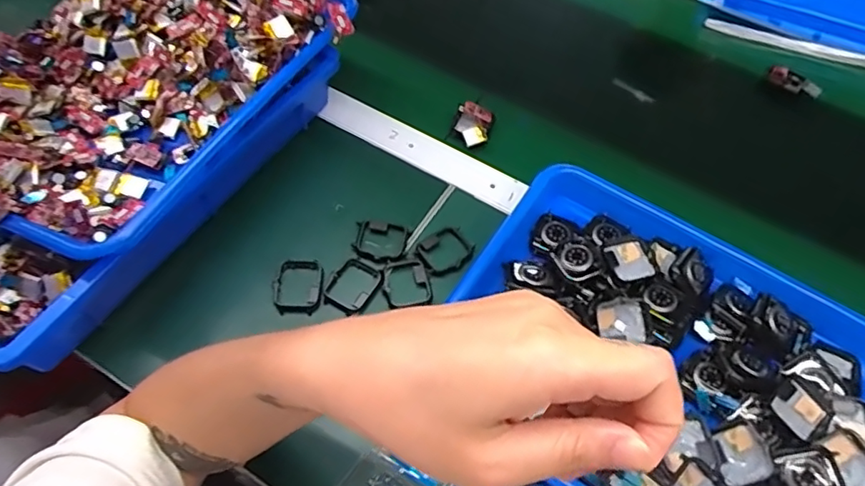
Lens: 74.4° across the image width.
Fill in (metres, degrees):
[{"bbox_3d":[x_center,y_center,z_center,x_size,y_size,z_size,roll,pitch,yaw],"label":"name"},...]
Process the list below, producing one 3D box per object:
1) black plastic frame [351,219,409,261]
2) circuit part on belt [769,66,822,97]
[{"bbox_3d":[-0.045,-0.002,0.490,0.044,0.009,0.042,10,56,3],"label":"black plastic frame"},{"bbox_3d":[0.398,-0.178,0.627,0.019,0.012,0.056,-37,66,-25],"label":"circuit part on belt"}]

